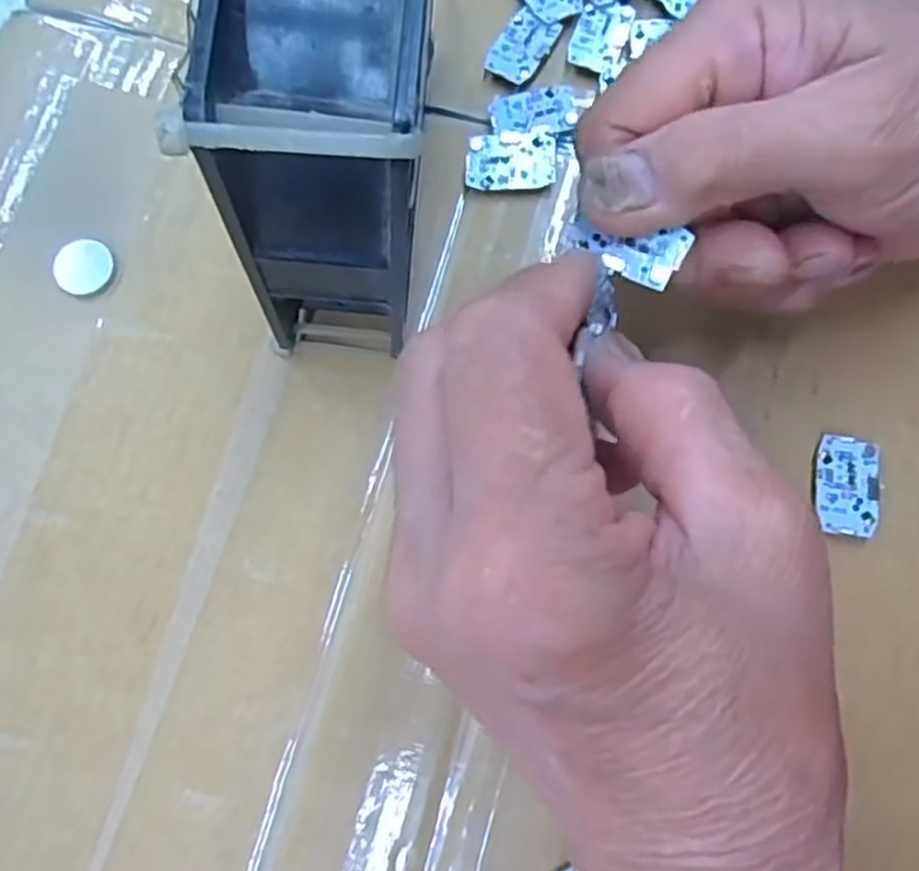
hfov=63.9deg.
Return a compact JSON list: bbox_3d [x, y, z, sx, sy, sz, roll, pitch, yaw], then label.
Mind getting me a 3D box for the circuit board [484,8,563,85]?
[{"bbox_3d":[0.022,-0.137,0.257,0.019,0.004,0.027,29,79,7],"label":"circuit board"}]

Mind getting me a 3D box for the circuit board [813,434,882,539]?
[{"bbox_3d":[0.117,0.015,0.225,0.018,0.006,0.030,10,77,3],"label":"circuit board"}]

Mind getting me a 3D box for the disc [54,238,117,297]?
[{"bbox_3d":[-0.125,-0.056,0.244,0.019,0.004,0.018,0,77,1],"label":"disc"}]

